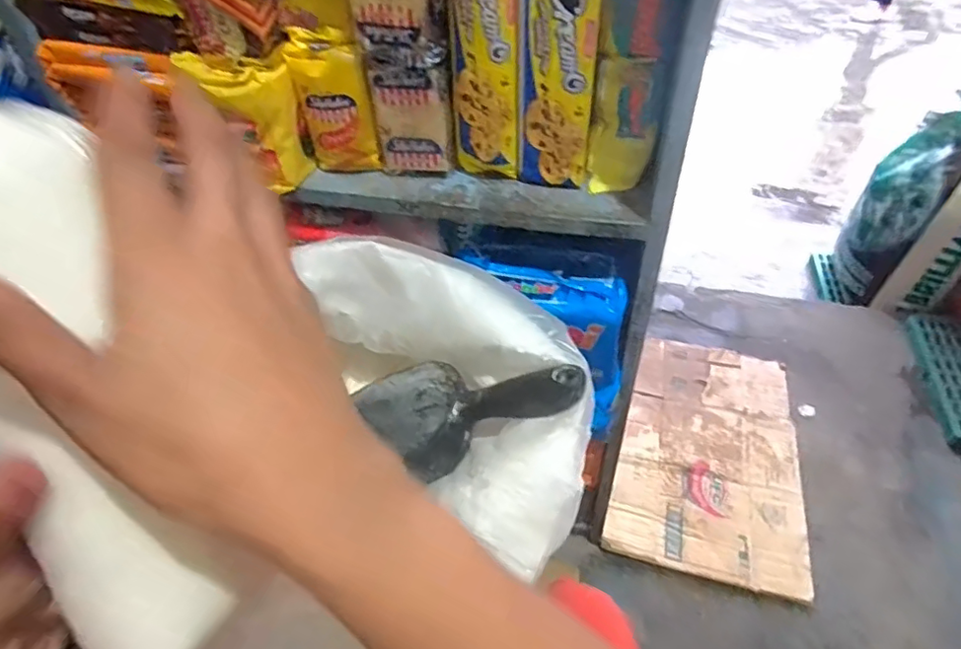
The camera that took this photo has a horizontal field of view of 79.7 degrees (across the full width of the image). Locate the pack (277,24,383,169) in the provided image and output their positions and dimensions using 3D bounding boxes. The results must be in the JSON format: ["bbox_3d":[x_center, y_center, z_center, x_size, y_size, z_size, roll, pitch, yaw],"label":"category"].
[{"bbox_3d":[-0.123,-0.184,0.484,0.063,0.112,0.020,4,45,7],"label":"pack"}]

